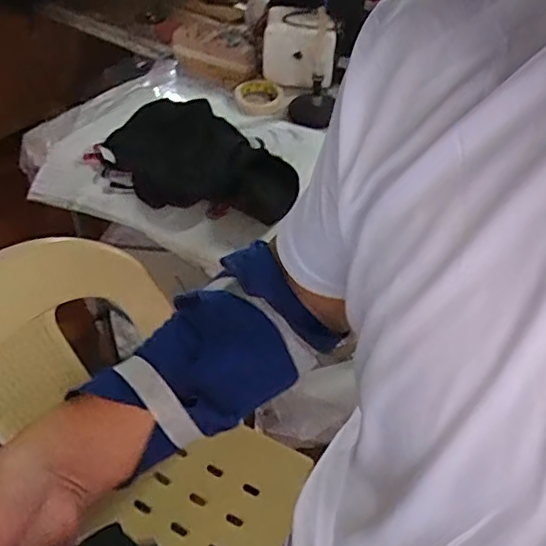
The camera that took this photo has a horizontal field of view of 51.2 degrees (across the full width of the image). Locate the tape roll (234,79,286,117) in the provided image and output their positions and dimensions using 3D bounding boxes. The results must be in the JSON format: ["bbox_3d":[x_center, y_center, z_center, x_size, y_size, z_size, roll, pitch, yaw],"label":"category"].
[{"bbox_3d":[-0.027,-0.353,1.147,0.096,0.022,0.111,-7,46,-8],"label":"tape roll"}]

